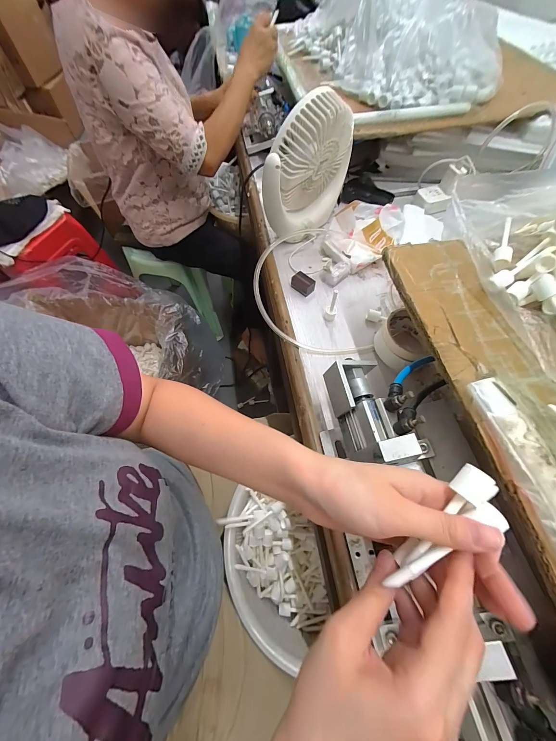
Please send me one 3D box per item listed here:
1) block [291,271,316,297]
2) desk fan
[{"bbox_3d":[0.045,-0.158,0.508,0.039,0.028,0.022,37,68,18],"label":"block"},{"bbox_3d":[0.051,-0.345,0.487,0.084,0.197,0.172,36,68,17],"label":"desk fan"}]

